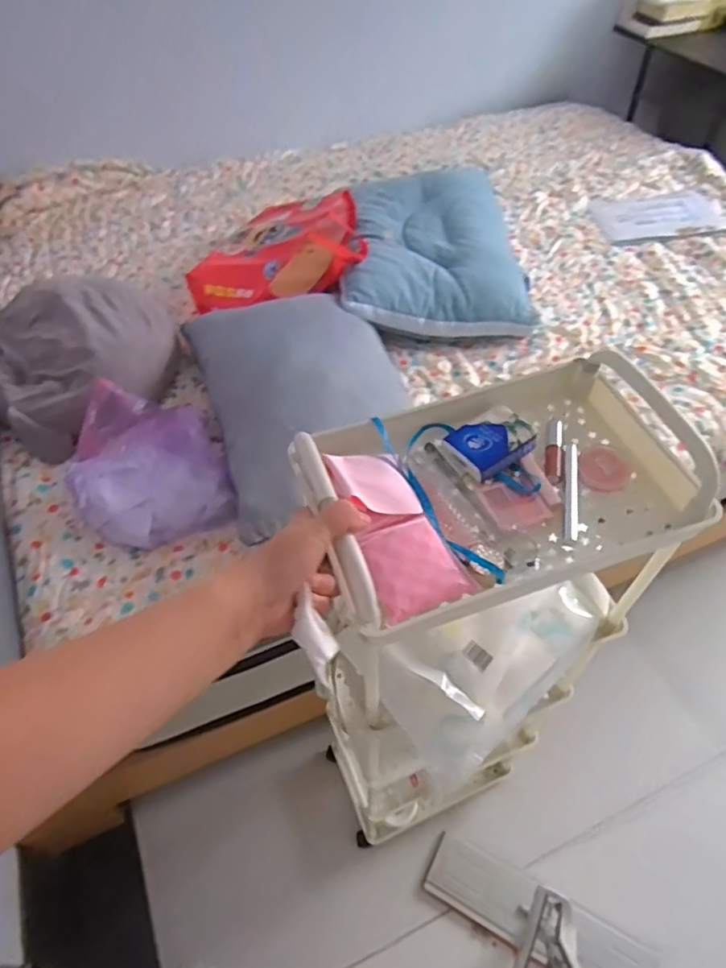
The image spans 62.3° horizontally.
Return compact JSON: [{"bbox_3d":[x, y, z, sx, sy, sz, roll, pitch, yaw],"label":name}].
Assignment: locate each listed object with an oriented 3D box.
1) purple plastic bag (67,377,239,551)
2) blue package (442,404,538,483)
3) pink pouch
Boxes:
[{"bbox_3d":[-0.381,-0.034,1.040,0.232,0.105,0.308,-20,53,-22],"label":"purple plastic bag"},{"bbox_3d":[0.123,-0.040,0.579,0.075,0.022,0.058,-34,55,-15],"label":"blue package"},{"bbox_3d":[0.026,0.030,0.503,0.080,0.041,0.154,-18,52,-20],"label":"pink pouch"}]

